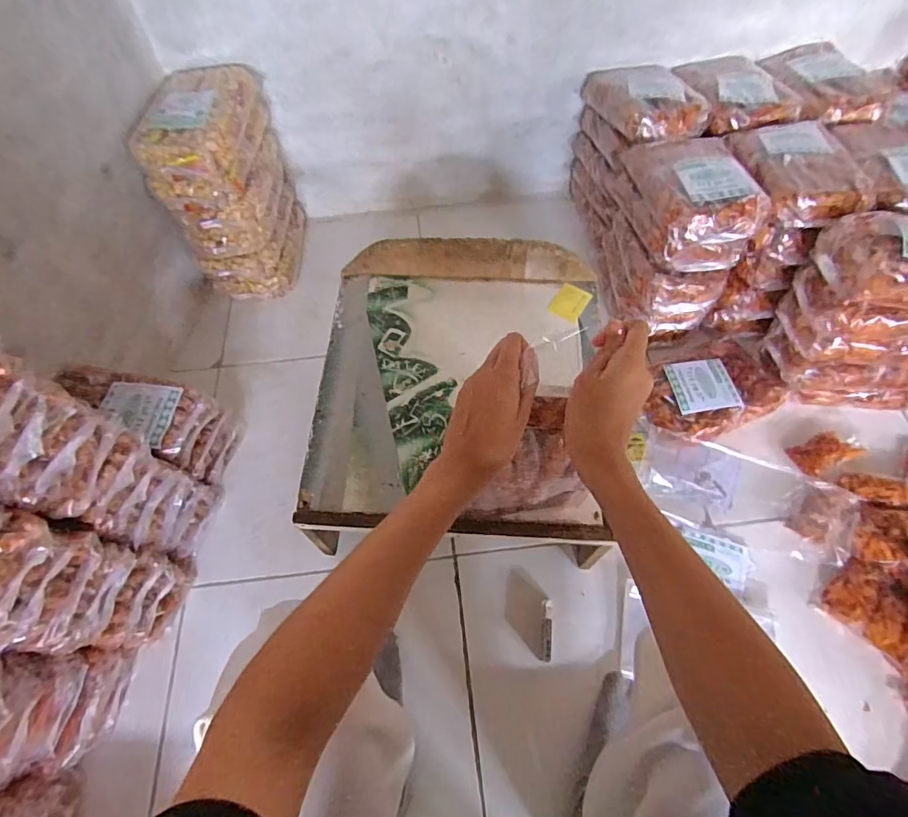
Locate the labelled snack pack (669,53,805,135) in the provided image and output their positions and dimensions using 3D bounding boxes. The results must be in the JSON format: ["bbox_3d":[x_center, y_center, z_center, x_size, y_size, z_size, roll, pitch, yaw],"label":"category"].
[{"bbox_3d":[0.519,-0.598,0.950,0.164,0.066,0.247,1,59,1],"label":"labelled snack pack"}]

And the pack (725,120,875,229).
[{"bbox_3d":[0.556,-0.384,0.814,0.178,0.042,0.255,1,59,2],"label":"pack"}]

